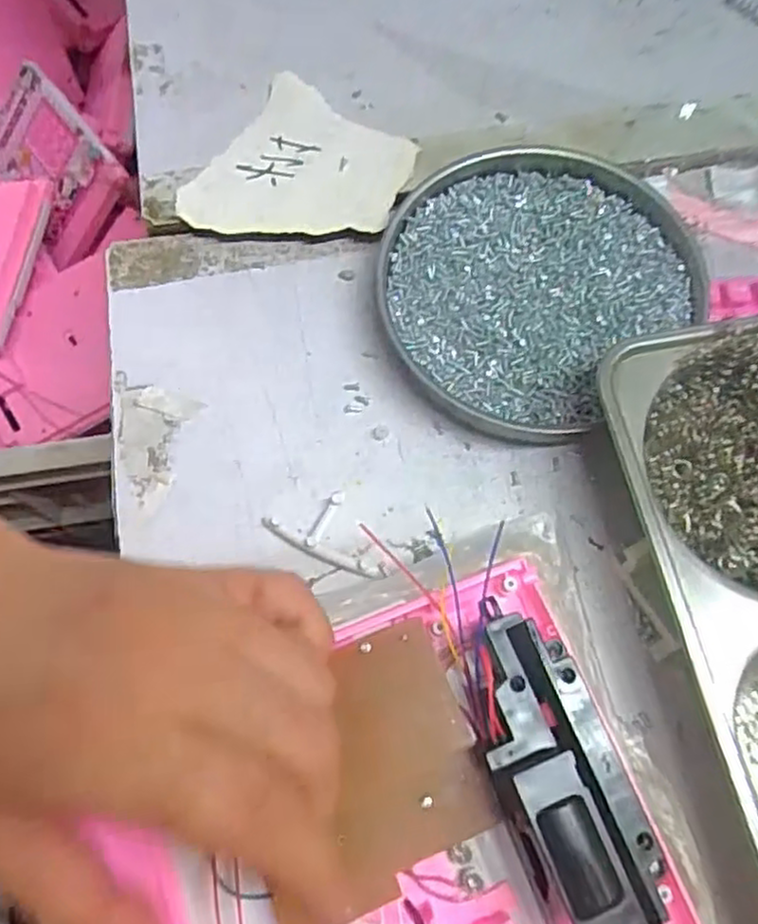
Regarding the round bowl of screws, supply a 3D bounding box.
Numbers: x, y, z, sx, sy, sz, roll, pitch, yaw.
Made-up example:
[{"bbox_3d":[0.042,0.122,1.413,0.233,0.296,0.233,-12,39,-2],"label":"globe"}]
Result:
[{"bbox_3d":[0.067,-0.080,0.323,0.124,0.020,0.137,42,75,13],"label":"round bowl of screws"}]

